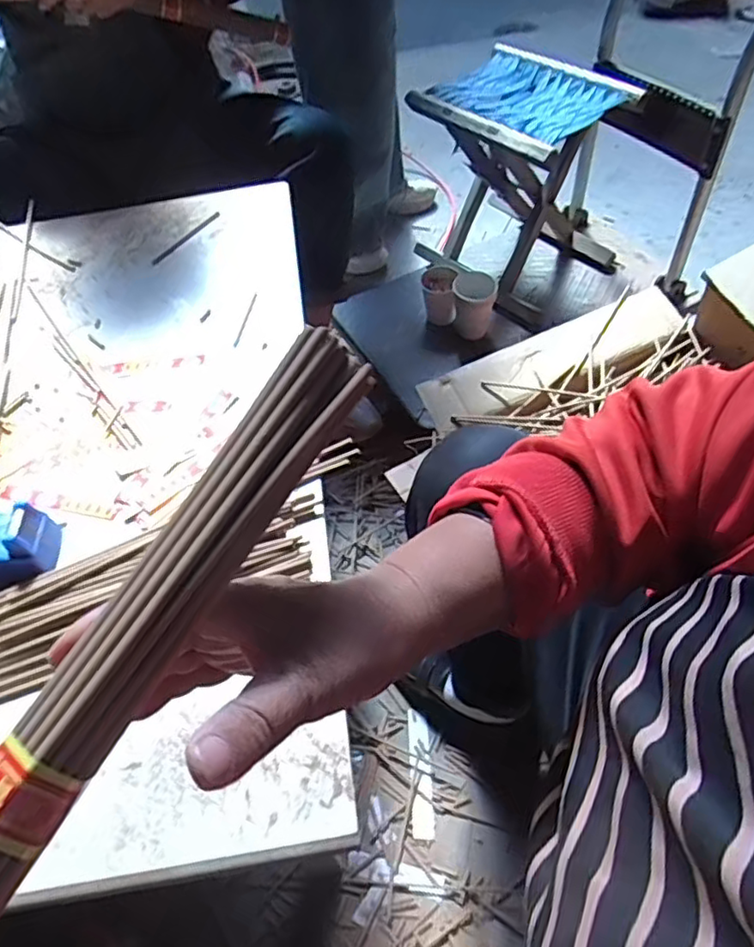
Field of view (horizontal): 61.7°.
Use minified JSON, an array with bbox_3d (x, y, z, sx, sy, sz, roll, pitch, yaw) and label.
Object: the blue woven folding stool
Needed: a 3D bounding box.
[{"bbox_3d":[0.262,-0.511,1.129,0.314,0.317,0.324,-32,57,-17],"label":"blue woven folding stool"}]

